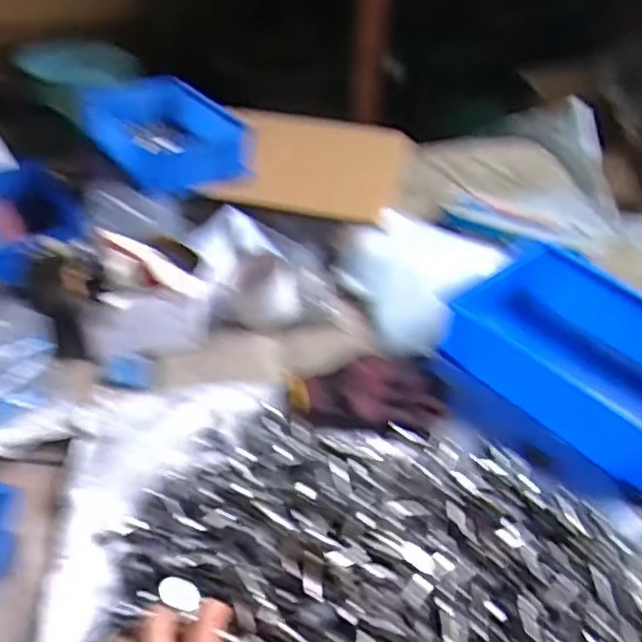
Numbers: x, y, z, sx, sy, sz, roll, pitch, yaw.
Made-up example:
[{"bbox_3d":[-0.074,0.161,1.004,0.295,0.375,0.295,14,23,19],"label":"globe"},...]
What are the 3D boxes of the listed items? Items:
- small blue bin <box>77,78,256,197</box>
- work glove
[{"bbox_3d":[-0.240,-0.288,1.007,0.168,0.069,0.280,-24,46,-33],"label":"small blue bin"},{"bbox_3d":[0.056,0.080,0.712,0.171,0.043,0.094,-4,38,-12],"label":"work glove"}]

